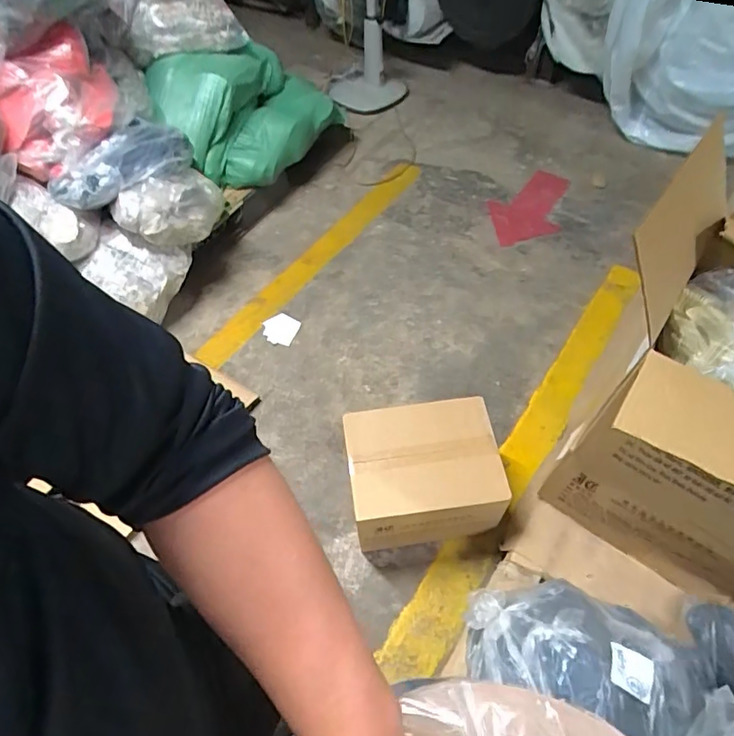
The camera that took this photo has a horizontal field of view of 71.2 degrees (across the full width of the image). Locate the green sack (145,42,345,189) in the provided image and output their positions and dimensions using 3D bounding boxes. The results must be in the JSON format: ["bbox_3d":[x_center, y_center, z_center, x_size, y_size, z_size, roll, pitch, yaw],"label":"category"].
[{"bbox_3d":[-0.346,-0.785,1.593,0.508,0.415,0.228,-33,59,-17],"label":"green sack"}]

